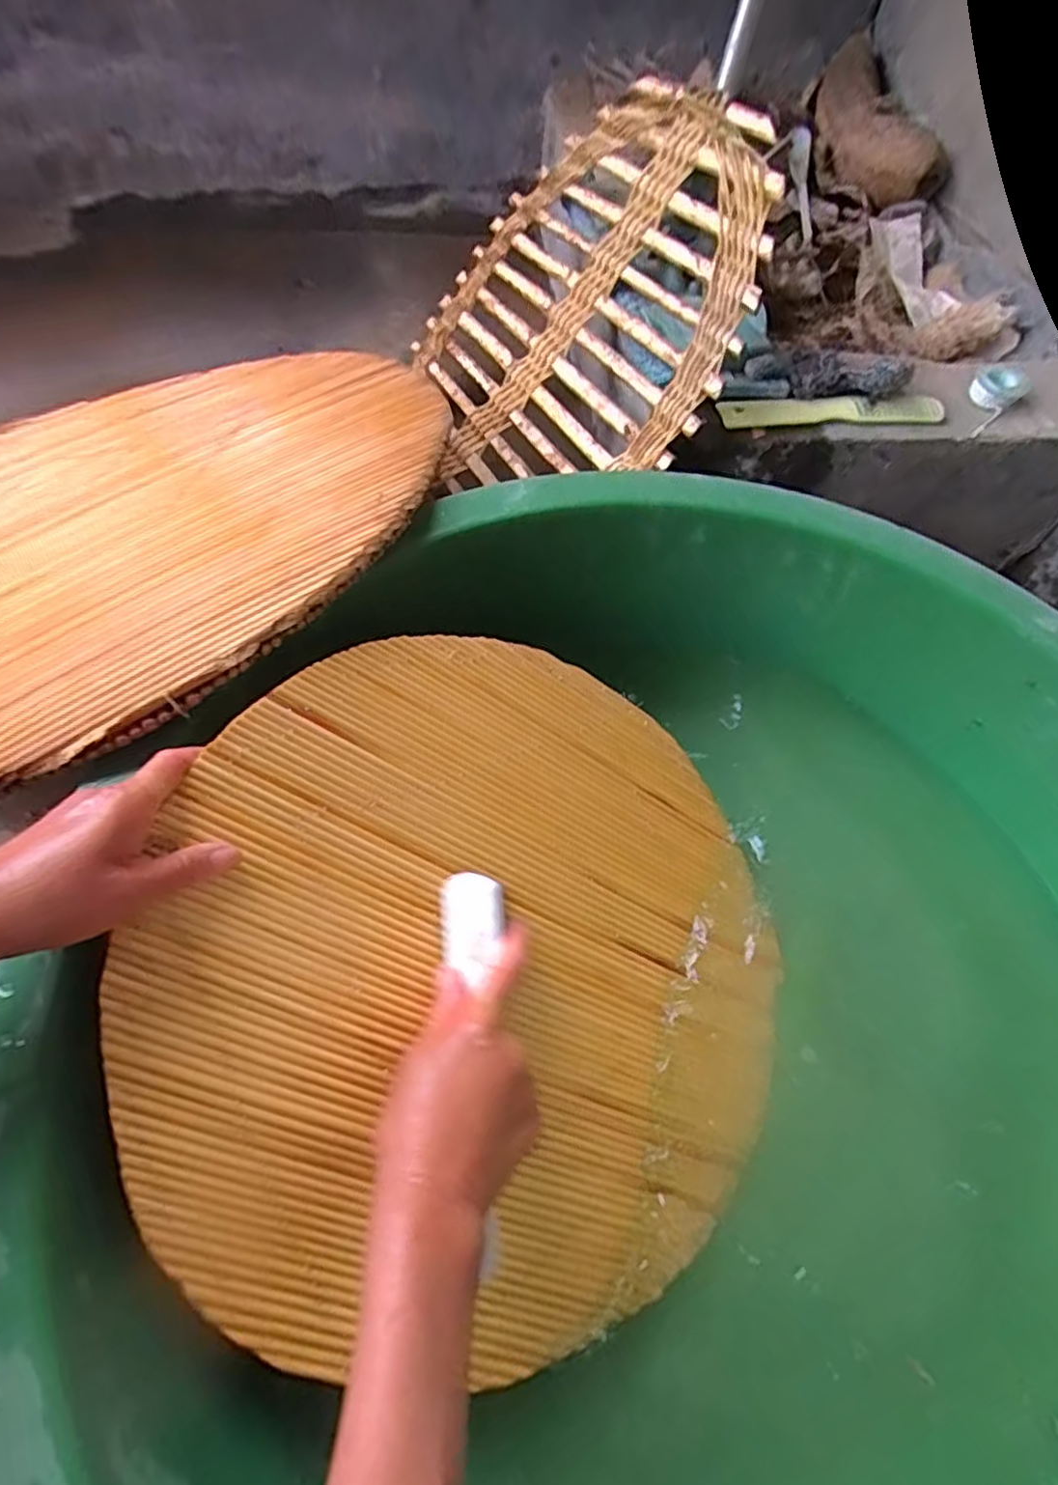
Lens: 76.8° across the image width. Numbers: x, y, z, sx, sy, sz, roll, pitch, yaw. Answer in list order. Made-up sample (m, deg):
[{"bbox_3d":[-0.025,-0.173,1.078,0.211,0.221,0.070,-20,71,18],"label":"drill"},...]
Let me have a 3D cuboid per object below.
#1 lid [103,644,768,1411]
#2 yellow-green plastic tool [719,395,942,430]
[{"bbox_3d":[-0.016,0.127,0.421,0.398,0.028,0.410,10,69,-26],"label":"lid"},{"bbox_3d":[0.271,-0.294,0.593,0.209,0.013,0.026,-4,60,-6],"label":"yellow-green plastic tool"}]

